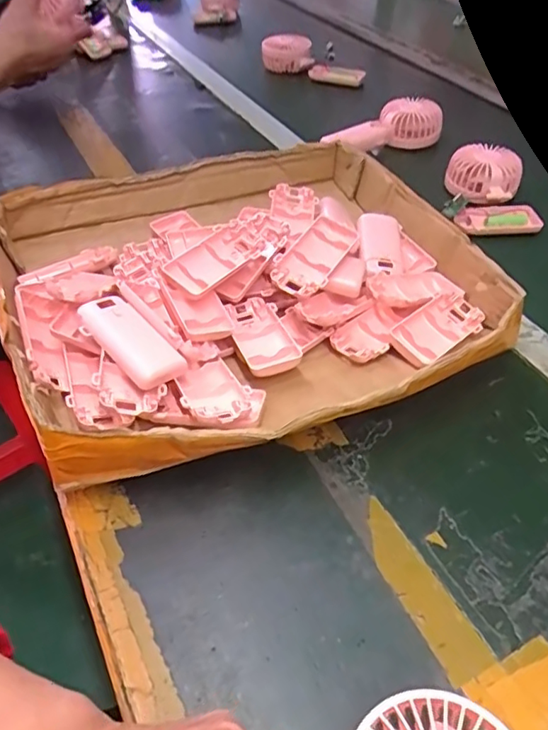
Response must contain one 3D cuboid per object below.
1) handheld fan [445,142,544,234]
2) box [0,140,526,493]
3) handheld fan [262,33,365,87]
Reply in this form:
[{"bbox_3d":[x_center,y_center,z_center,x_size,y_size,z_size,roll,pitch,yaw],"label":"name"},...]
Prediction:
[{"bbox_3d":[0.248,-0.205,0.642,0.099,0.050,0.120,-3,47,-2],"label":"handheld fan"},{"bbox_3d":[-0.025,-0.077,0.513,0.407,0.084,0.365,-19,50,-17],"label":"box"},{"bbox_3d":[0.064,-0.505,0.930,0.183,0.056,0.076,19,48,-1],"label":"handheld fan"}]

